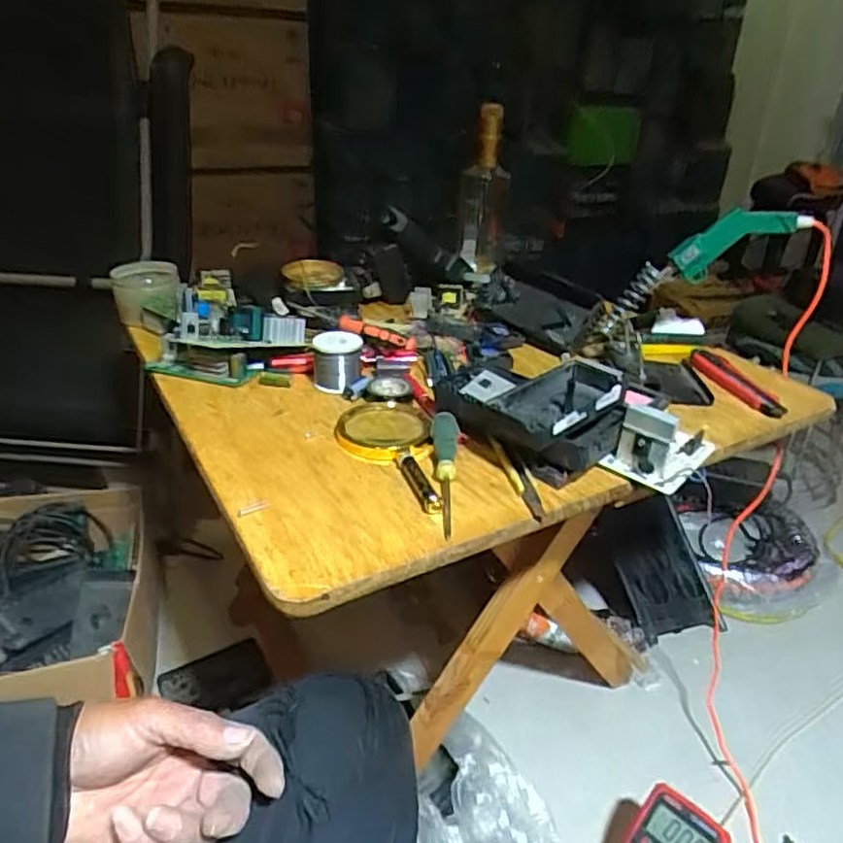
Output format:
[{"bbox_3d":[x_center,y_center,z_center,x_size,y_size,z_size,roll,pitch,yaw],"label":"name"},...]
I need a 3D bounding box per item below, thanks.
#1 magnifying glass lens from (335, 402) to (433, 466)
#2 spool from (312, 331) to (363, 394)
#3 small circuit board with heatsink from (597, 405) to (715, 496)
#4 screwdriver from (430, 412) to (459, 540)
[{"bbox_3d":[-0.036,0.007,0.621,0.087,0.012,0.095,0,29,-4],"label":"magnifying glass lens"},{"bbox_3d":[-0.092,-0.069,0.712,0.053,0.048,0.062,-3,30,-9],"label":"spool"},{"bbox_3d":[0.224,0.011,0.593,0.065,0.060,0.107,24,36,34],"label":"small circuit board with heatsink"},{"bbox_3d":[0.022,0.043,0.564,0.025,0.022,0.155,0,41,-1],"label":"screwdriver"}]

